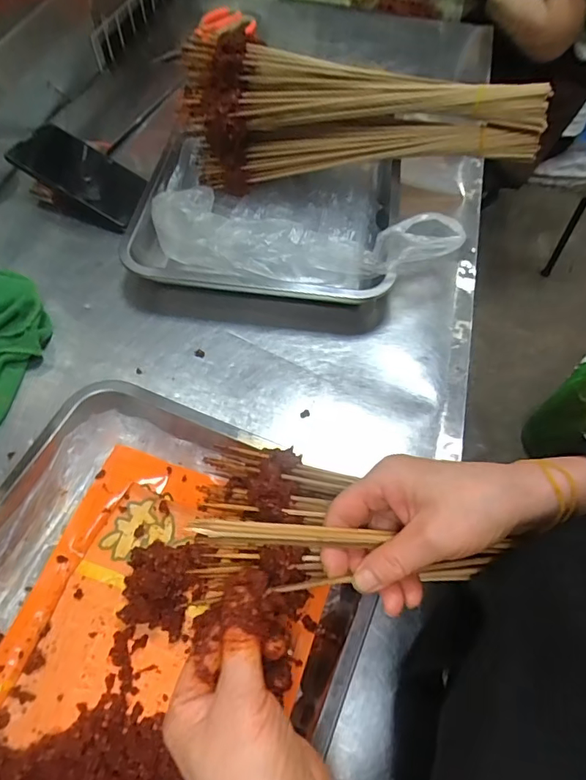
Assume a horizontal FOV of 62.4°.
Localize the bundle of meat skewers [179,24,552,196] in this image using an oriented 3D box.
[{"bbox_3d":[0.070,-0.315,0.569,0.392,0.131,0.075,5,60,3],"label":"bundle of meat skewers"}]

